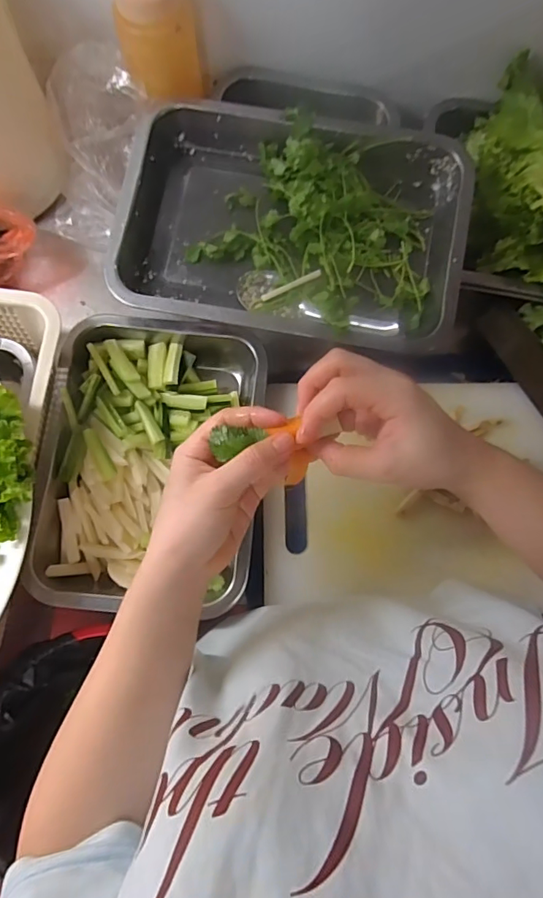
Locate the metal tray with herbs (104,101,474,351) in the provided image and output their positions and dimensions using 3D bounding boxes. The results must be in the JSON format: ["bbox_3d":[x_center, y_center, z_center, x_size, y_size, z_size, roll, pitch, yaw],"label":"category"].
[{"bbox_3d":[0.018,-0.203,0.450,0.307,0.049,0.217,8,77,1],"label":"metal tray with herbs"}]

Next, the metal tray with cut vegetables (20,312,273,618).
[{"bbox_3d":[-0.107,0.008,0.449,0.188,0.047,0.261,2,77,0],"label":"metal tray with cut vegetables"}]

